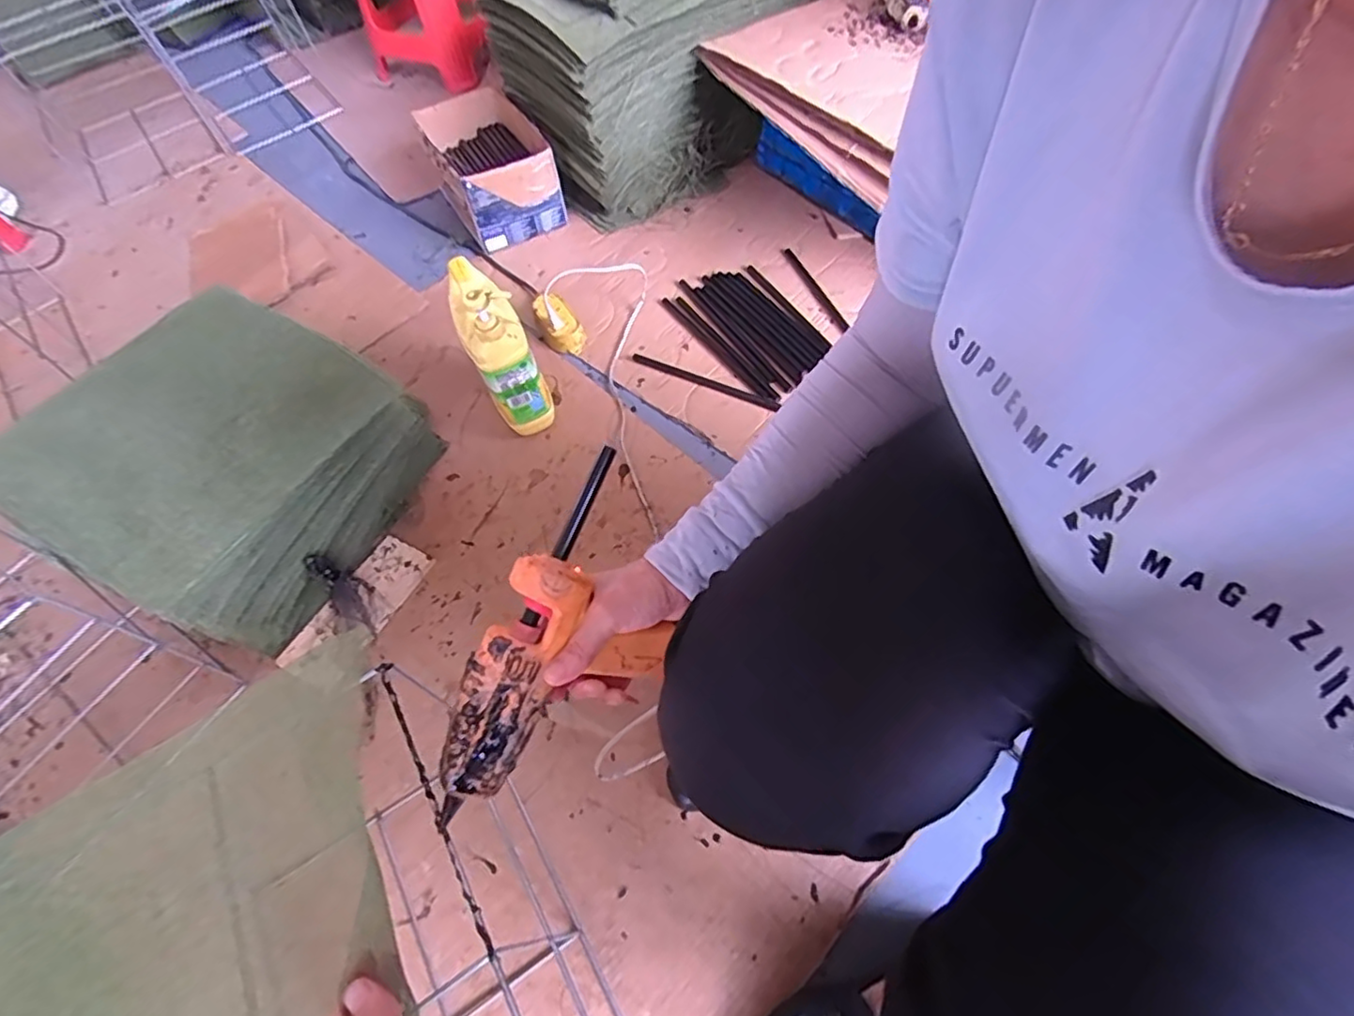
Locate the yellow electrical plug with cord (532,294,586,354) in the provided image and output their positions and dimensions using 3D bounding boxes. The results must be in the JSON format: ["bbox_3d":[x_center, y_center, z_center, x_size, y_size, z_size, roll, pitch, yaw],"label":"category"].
[{"bbox_3d":[-0.188,-0.294,0.992,0.060,0.055,0.101,-23,61,-9],"label":"yellow electrical plug with cord"}]

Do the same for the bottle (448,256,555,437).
[{"bbox_3d":[-0.240,-0.211,0.839,0.072,0.243,0.134,-27,61,-12],"label":"bottle"}]

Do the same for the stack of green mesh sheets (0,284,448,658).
[{"bbox_3d":[-0.532,-0.056,0.778,0.299,0.221,0.359,26,65,18],"label":"stack of green mesh sheets"}]

